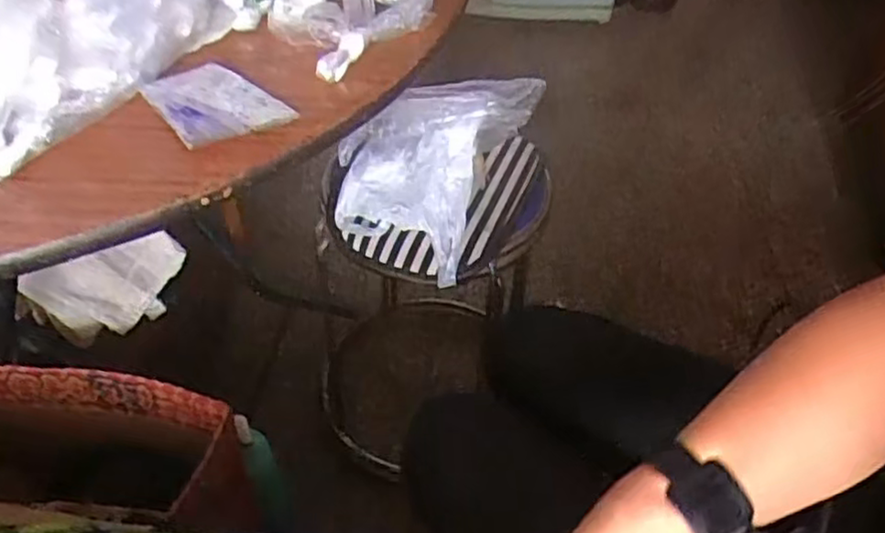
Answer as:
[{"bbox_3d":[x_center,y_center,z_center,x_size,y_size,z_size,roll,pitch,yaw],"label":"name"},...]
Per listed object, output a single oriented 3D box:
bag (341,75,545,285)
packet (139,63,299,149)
[{"bbox_3d":[-0.010,-0.136,0.867,0.186,0.148,0.227,23,49,19],"label":"bag"},{"bbox_3d":[-0.155,-0.111,0.471,0.094,0.014,0.069,30,51,25],"label":"packet"}]

